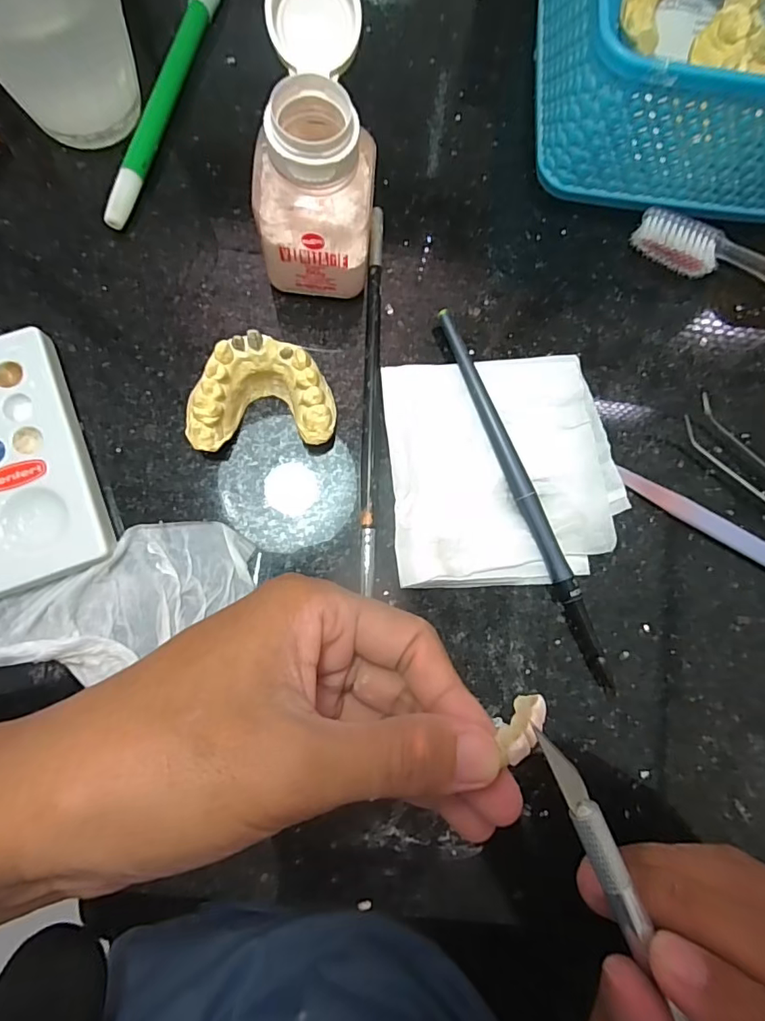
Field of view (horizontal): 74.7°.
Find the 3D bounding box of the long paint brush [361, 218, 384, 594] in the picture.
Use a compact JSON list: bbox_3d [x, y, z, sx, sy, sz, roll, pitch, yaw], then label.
[{"bbox_3d":[-0.005,-0.048,0.208,0.006,0.006,0.161,2,82,-6],"label":"long paint brush"}]

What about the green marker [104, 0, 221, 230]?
[{"bbox_3d":[-0.091,-0.184,0.216,0.010,0.012,0.139,18,81,-3],"label":"green marker"}]

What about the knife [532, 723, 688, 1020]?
[{"bbox_3d":[0.069,0.118,0.124,0.008,0.004,0.133,-22,83,-8],"label":"knife"}]

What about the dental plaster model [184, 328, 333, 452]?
[{"bbox_3d":[-0.047,-0.044,0.194,0.054,0.026,0.037,-4,83,-7],"label":"dental plaster model"}]

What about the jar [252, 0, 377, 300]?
[{"bbox_3d":[-0.026,-0.126,0.182,0.041,0.075,0.066,-6,83,-7],"label":"jar"}]

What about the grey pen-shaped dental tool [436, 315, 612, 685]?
[{"bbox_3d":[0.059,-0.006,0.205,0.008,0.007,0.162,-21,85,-8],"label":"grey pen-shaped dental tool"}]

